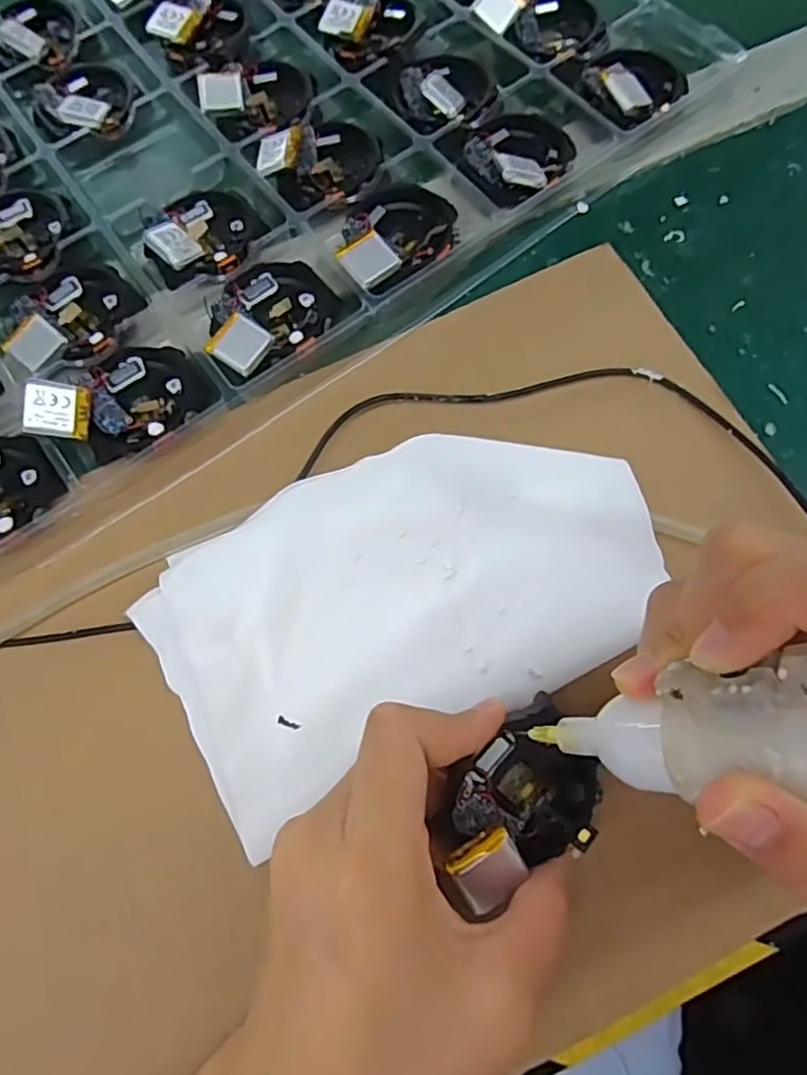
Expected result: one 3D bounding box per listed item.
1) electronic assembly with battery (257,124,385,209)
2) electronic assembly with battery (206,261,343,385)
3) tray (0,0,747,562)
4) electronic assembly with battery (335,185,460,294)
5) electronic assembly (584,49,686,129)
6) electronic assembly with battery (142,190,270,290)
[{"bbox_3d":[-0.039,-0.179,0.308,0.054,0.014,0.052,-1,73,2],"label":"electronic assembly with battery"},{"bbox_3d":[-0.059,-0.098,0.285,0.061,0.016,0.050,-34,75,-8],"label":"electronic assembly with battery"},{"bbox_3d":[-0.100,-0.212,0.319,0.434,0.021,0.302,-34,75,-8],"label":"tray"},{"bbox_3d":[-0.004,-0.138,0.294,0.060,0.013,0.045,-39,76,-9],"label":"electronic assembly with battery"},{"bbox_3d":[0.111,-0.220,0.315,0.044,0.013,0.046,-1,73,2],"label":"electronic assembly"},{"bbox_3d":[-0.092,-0.146,0.297,0.051,0.016,0.052,-18,73,-4],"label":"electronic assembly with battery"}]

